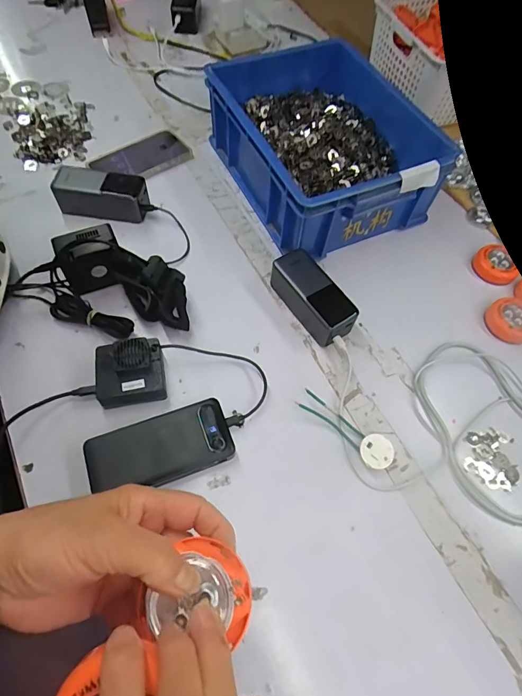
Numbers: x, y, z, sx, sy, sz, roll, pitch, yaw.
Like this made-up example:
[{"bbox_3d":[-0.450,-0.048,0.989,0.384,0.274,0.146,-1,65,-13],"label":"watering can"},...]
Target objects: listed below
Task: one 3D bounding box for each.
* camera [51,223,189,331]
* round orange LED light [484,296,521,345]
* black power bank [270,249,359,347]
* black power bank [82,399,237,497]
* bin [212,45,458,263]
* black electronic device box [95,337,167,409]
[{"bbox_3d":[-0.167,-0.093,0.536,0.166,0.091,0.065,21,62,8],"label":"camera"},{"bbox_3d":[0.358,-0.041,0.584,0.068,0.016,0.067,2,61,-3],"label":"round orange LED light"},{"bbox_3d":[0.069,-0.070,0.560,0.059,0.057,0.132,-32,68,-19],"label":"black power bank"},{"bbox_3d":[-0.112,0.115,0.463,0.153,0.032,0.076,-19,64,-13],"label":"black power bank"},{"bbox_3d":[0.103,-0.340,0.674,0.288,0.119,0.374,-21,65,-15],"label":"bin"},{"bbox_3d":[-0.158,0.031,0.495,0.078,0.047,0.068,-10,62,-9],"label":"black electronic device box"}]

